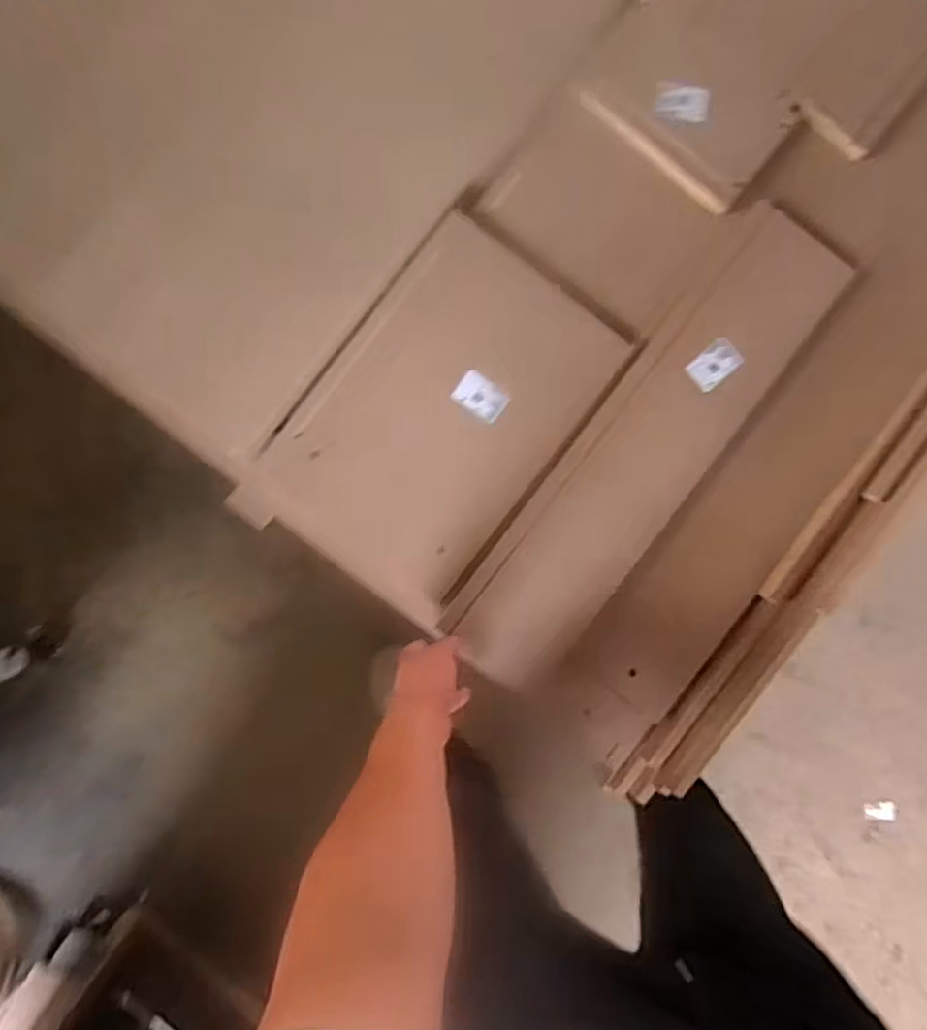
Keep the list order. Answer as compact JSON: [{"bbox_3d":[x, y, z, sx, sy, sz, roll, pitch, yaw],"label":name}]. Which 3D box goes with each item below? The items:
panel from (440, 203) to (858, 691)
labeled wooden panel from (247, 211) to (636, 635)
[{"bbox_3d":[0.225,-0.078,0.817,0.175,0.038,0.648,37,92,1],"label":"panel"},{"bbox_3d":[-0.030,-0.119,0.830,0.279,0.032,0.436,37,88,1],"label":"labeled wooden panel"}]

